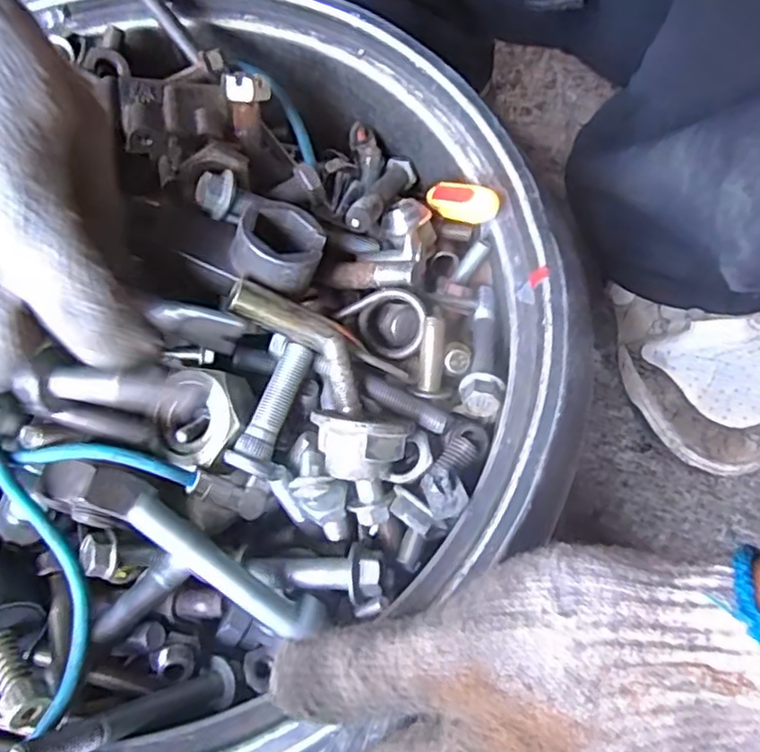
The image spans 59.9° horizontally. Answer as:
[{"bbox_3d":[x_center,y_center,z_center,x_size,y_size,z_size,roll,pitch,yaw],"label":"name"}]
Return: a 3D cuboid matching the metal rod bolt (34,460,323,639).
[{"bbox_3d":[-0.071,0.061,0.237,0.108,0.024,0.020,34,66,-6],"label":"metal rod bolt"}]

